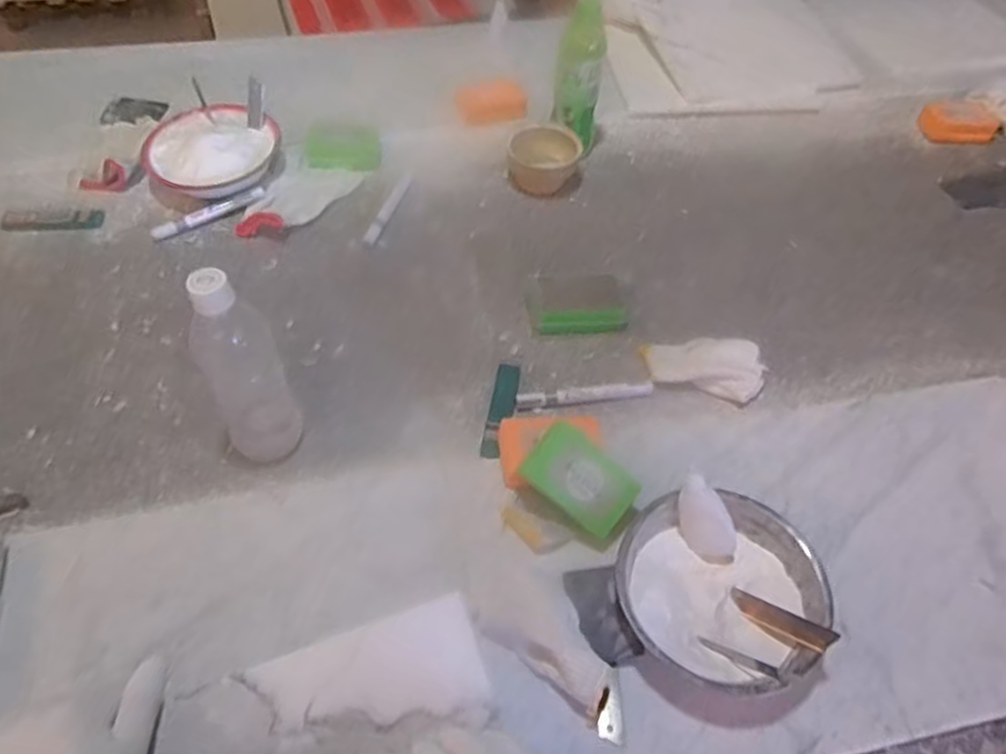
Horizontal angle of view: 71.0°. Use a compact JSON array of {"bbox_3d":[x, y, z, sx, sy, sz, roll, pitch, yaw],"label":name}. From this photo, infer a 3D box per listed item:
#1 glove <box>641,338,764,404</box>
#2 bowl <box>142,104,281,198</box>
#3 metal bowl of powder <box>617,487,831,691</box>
[{"bbox_3d":[0.211,-0.013,0.744,0.123,0.027,0.067,14,54,9],"label":"glove"},{"bbox_3d":[-0.372,-0.293,0.908,0.167,0.051,0.144,-13,55,-11],"label":"bowl"},{"bbox_3d":[0.175,0.176,0.579,0.159,0.051,0.148,1,53,-1],"label":"metal bowl of powder"}]

